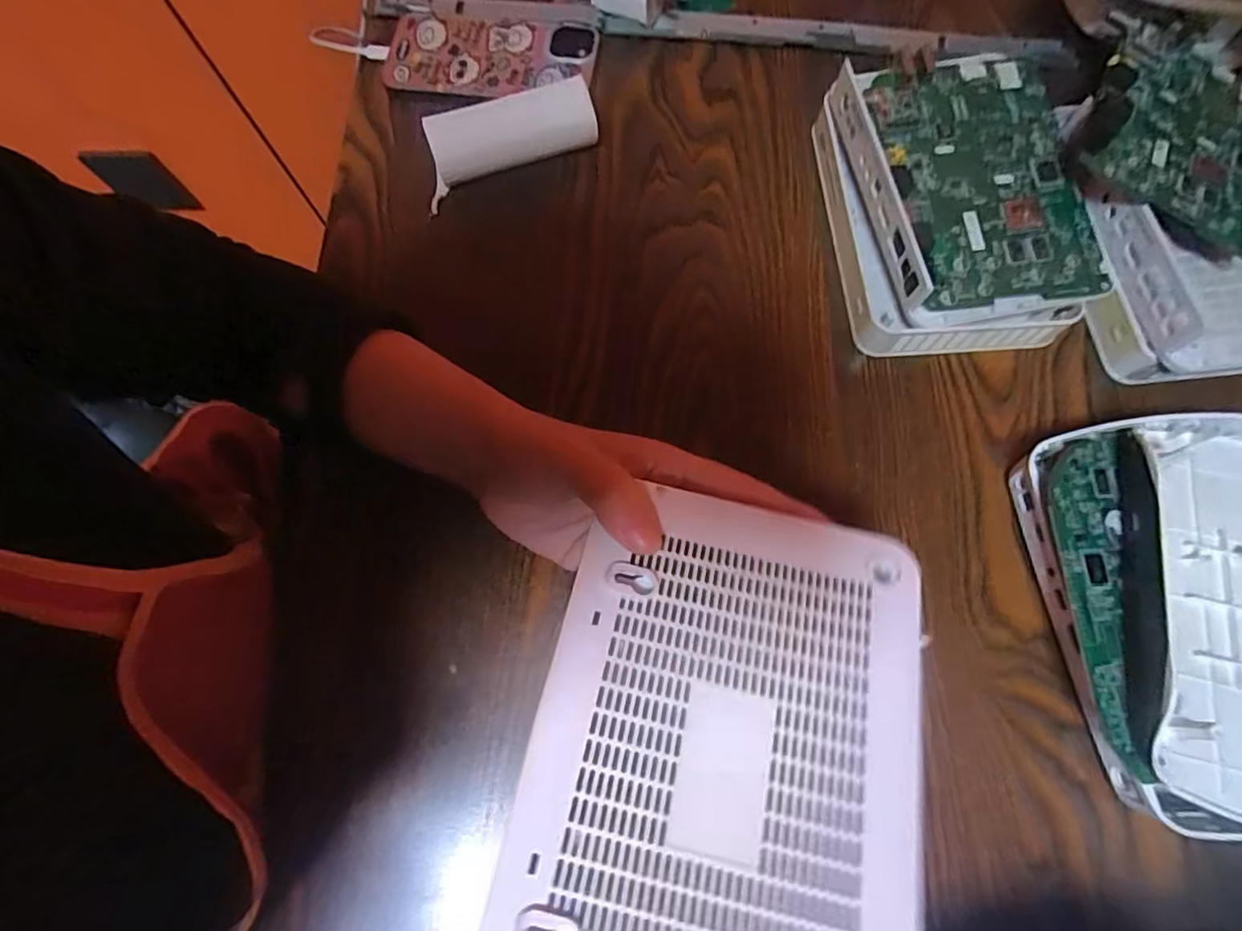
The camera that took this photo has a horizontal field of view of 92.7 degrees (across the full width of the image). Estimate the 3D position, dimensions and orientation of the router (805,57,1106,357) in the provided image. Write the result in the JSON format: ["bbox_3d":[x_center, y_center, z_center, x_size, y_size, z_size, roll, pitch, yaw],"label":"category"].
[{"bbox_3d":[0.194,-0.155,0.350,0.130,0.051,0.171,-4,73,0],"label":"router"}]

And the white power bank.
[{"bbox_3d":[-0.070,-0.211,0.379,0.105,0.039,0.033,-13,73,-3],"label":"white power bank"}]

